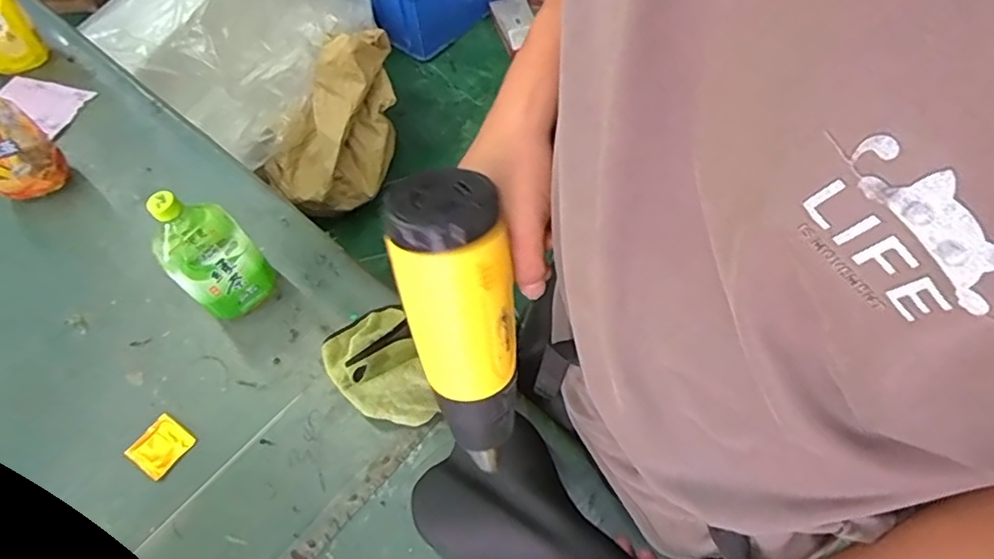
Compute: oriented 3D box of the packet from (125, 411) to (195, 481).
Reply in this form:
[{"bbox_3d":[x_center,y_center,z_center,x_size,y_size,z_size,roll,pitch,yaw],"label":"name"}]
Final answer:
[{"bbox_3d":[-0.410,0.201,0.718,0.065,0.014,0.061,28,65,19],"label":"packet"}]

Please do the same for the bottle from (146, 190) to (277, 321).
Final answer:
[{"bbox_3d":[-0.359,-0.032,0.741,0.094,0.216,0.077,-37,64,-17],"label":"bottle"}]

